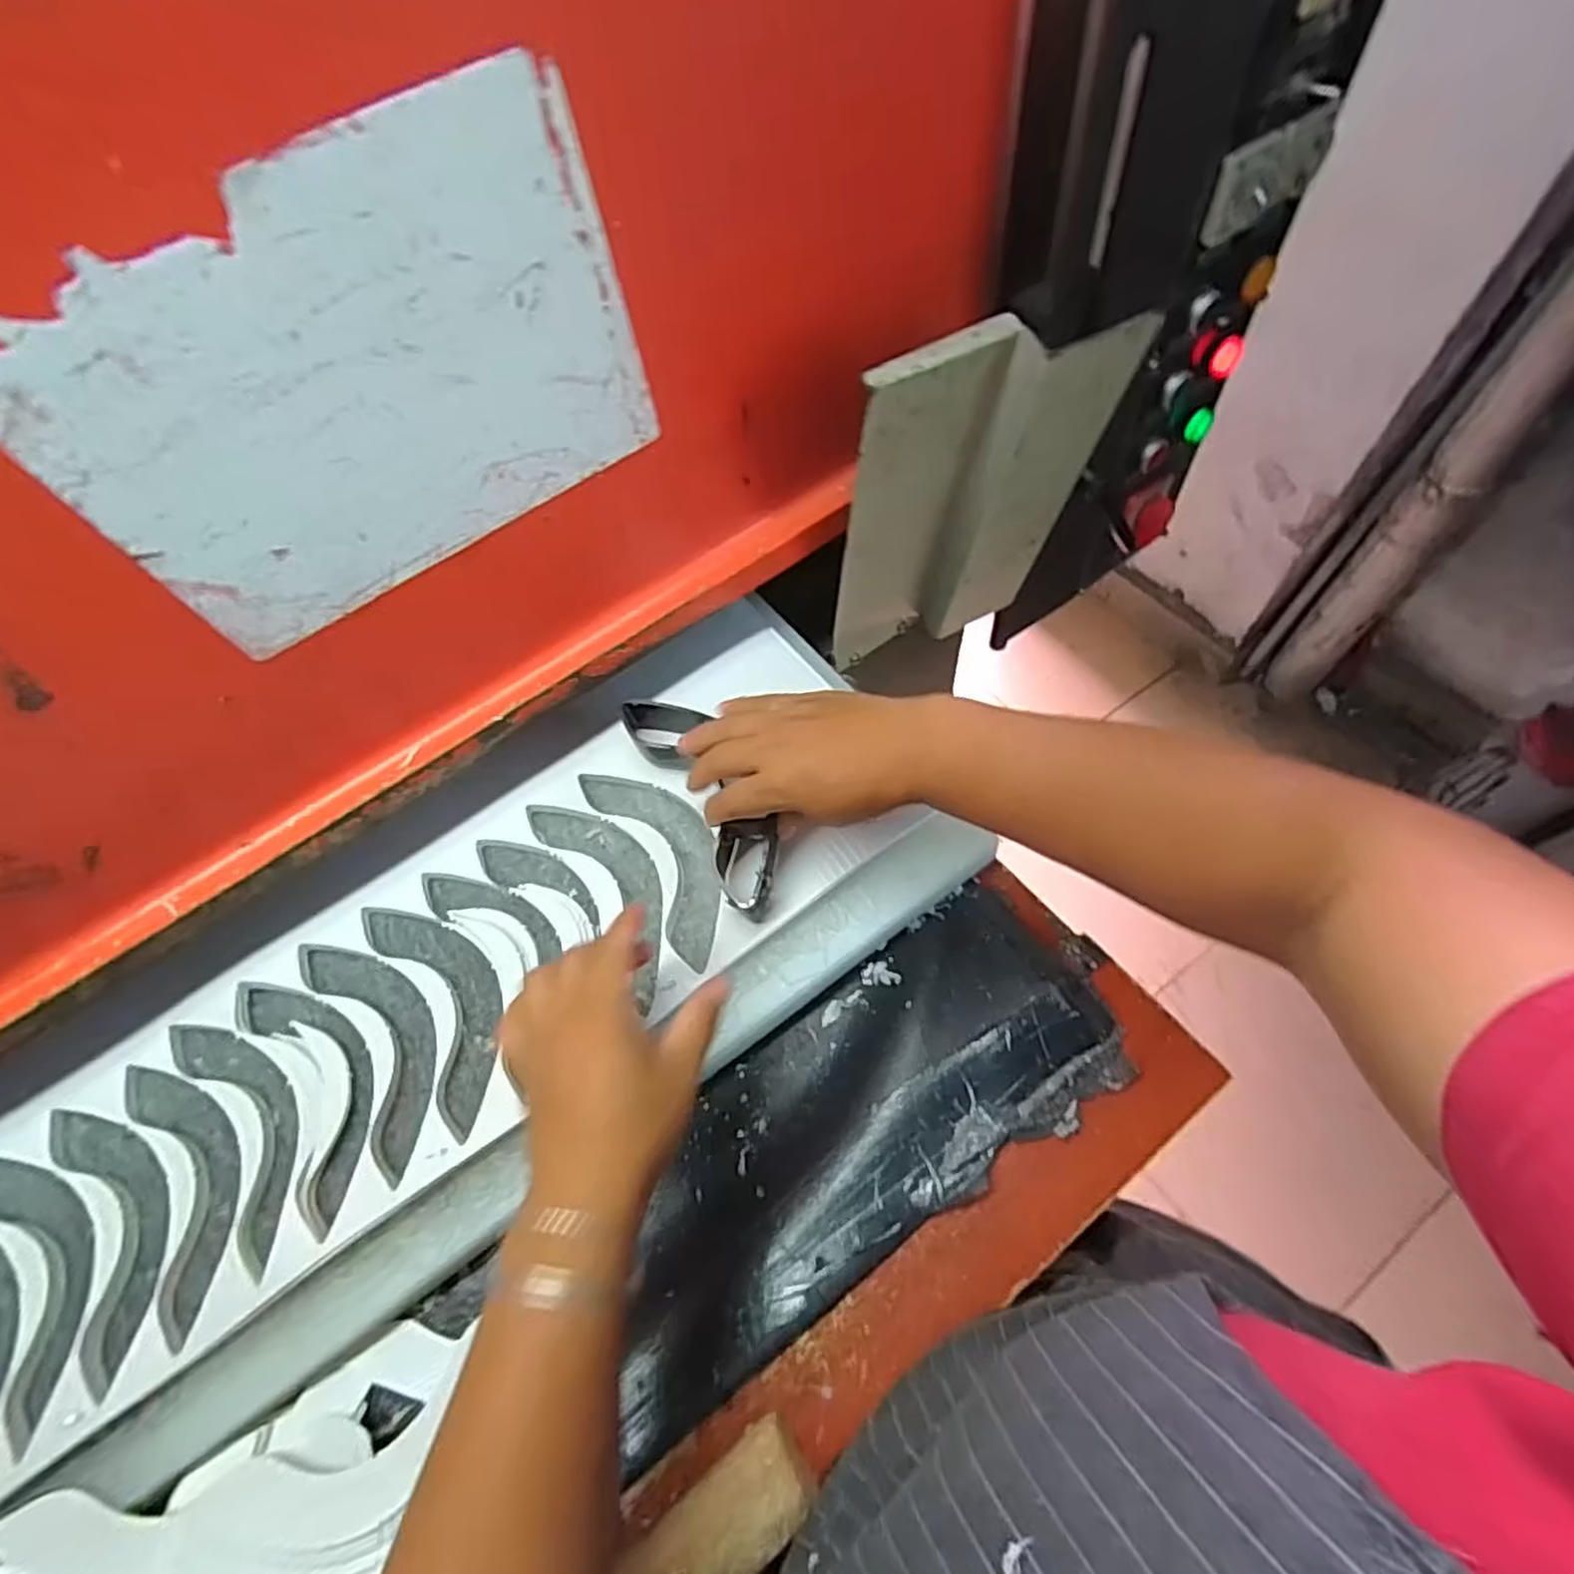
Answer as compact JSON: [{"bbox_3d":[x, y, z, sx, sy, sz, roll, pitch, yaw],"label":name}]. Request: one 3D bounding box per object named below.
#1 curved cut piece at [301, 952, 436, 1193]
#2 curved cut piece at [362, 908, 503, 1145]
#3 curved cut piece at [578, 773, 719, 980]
[{"bbox_3d":[-0.256,0.157,0.466,0.057,0.017,0.168,-34,65,-14],"label":"curved cut piece"},{"bbox_3d":[-0.219,0.134,0.478,0.059,0.016,0.168,-33,65,-14],"label":"curved cut piece"},{"bbox_3d":[-0.082,0.045,0.511,0.058,0.010,0.166,-30,65,-13],"label":"curved cut piece"}]

